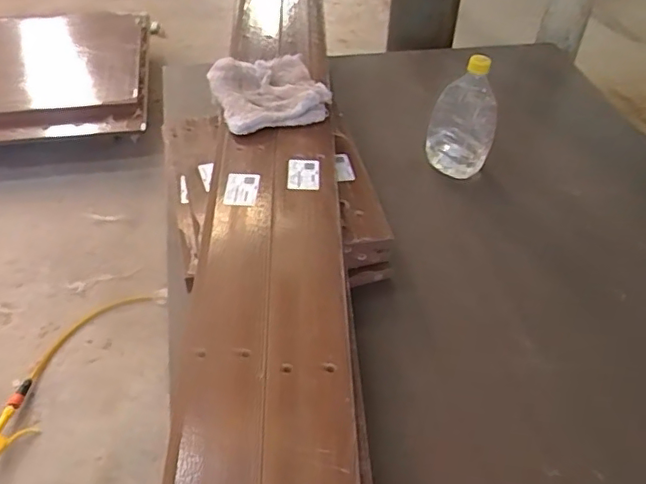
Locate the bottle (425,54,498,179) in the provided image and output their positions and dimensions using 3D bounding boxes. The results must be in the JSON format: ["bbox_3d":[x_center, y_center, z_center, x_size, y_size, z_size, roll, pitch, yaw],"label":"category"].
[{"bbox_3d":[0.226,-0.201,0.939,0.078,0.196,0.086,-16,47,-16],"label":"bottle"}]

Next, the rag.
[{"bbox_3d":[-0.086,-0.234,0.878,0.159,0.037,0.159,-15,47,-15],"label":"rag"}]

